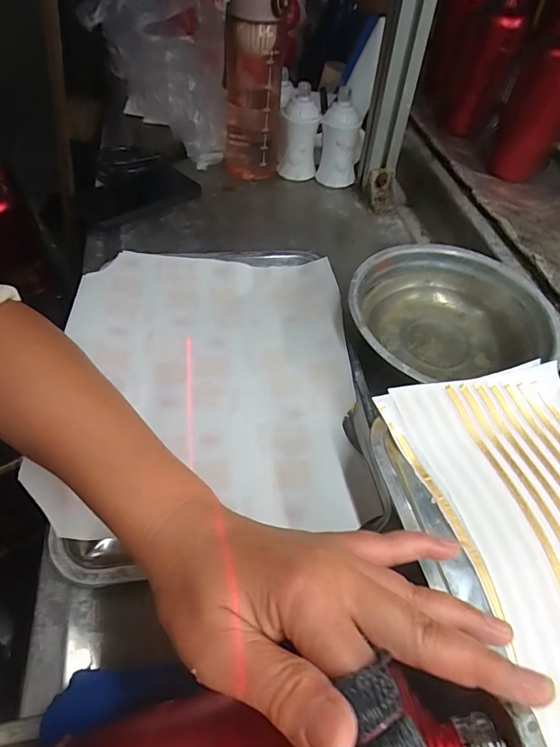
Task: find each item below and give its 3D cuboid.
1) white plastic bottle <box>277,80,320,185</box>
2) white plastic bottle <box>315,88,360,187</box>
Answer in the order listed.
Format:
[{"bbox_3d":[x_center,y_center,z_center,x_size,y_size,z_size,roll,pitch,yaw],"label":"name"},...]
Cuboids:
[{"bbox_3d":[0.027,-0.348,0.635,0.055,0.109,0.059,6,53,2],"label":"white plastic bottle"},{"bbox_3d":[0.084,-0.328,0.624,0.053,0.111,0.045,-3,53,-5],"label":"white plastic bottle"}]

